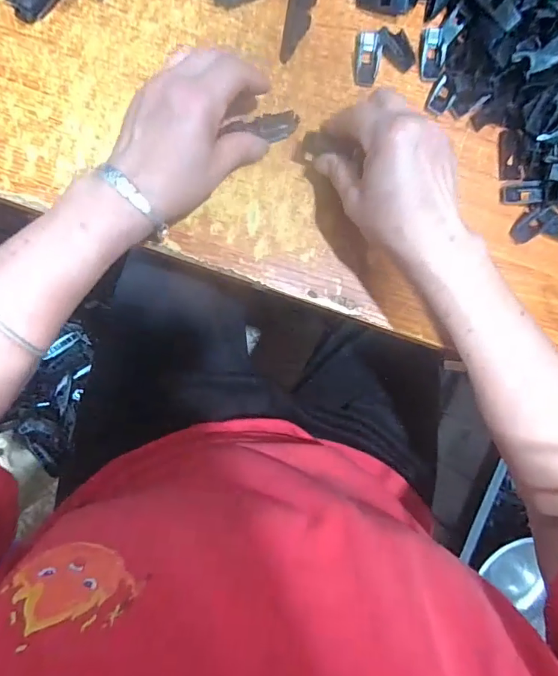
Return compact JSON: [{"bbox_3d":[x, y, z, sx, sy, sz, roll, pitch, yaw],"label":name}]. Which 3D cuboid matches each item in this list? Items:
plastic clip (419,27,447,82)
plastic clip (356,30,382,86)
[{"bbox_3d":[0.132,-0.244,0.370,0.020,0.007,0.047,3,89,-5],"label":"plastic clip"},{"bbox_3d":[0.076,-0.238,0.366,0.019,0.011,0.044,3,89,-5],"label":"plastic clip"}]

